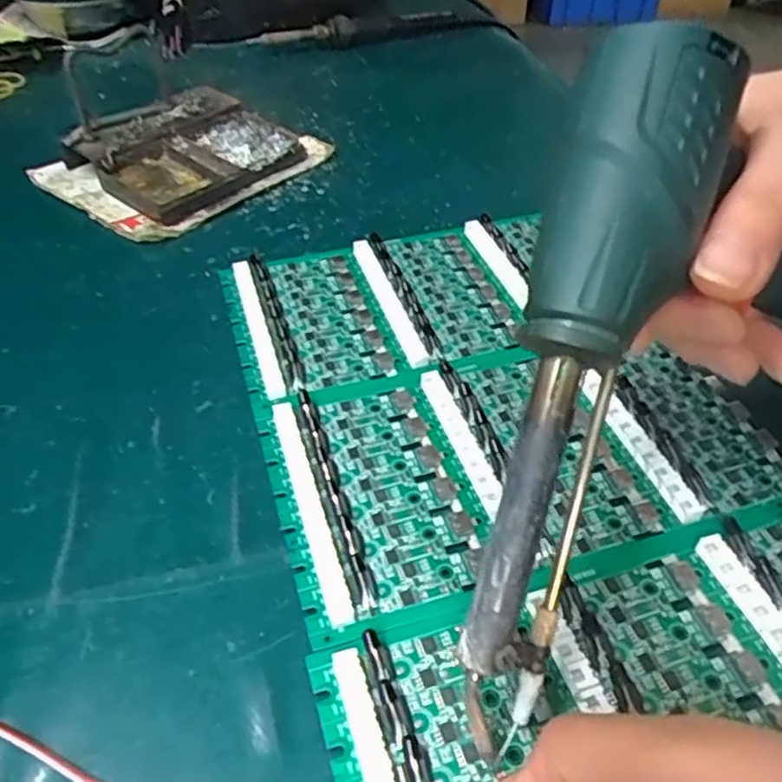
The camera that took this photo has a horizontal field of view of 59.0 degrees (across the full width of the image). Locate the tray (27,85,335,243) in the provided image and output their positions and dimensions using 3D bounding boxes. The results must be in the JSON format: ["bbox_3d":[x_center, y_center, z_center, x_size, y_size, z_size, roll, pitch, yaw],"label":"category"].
[{"bbox_3d":[-0.130,-0.150,0.430,0.115,0.032,0.141,31,52,29],"label":"tray"}]

